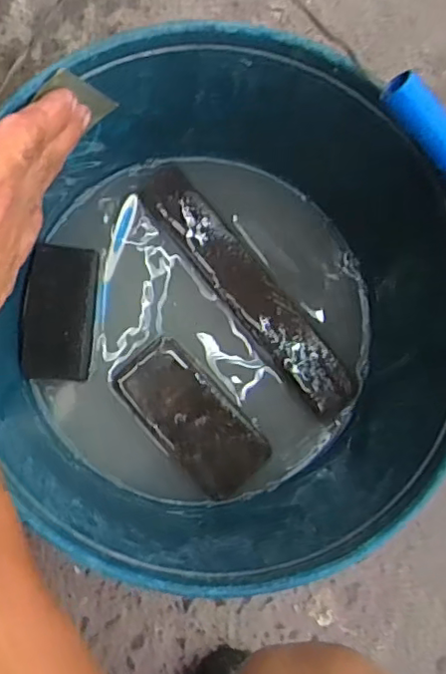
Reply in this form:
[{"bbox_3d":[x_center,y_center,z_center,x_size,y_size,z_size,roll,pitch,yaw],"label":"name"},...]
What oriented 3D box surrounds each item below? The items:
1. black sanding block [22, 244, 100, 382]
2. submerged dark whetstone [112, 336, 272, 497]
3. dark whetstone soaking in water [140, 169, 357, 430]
[{"bbox_3d":[-0.122,-0.017,0.455,0.052,0.019,0.097,4,85,-5],"label":"black sanding block"},{"bbox_3d":[-0.023,0.062,0.474,0.063,0.023,0.124,-44,90,-7],"label":"submerged dark whetstone"},{"bbox_3d":[0.020,-0.034,0.470,0.043,0.018,0.228,-41,90,-7],"label":"dark whetstone soaking in water"}]

